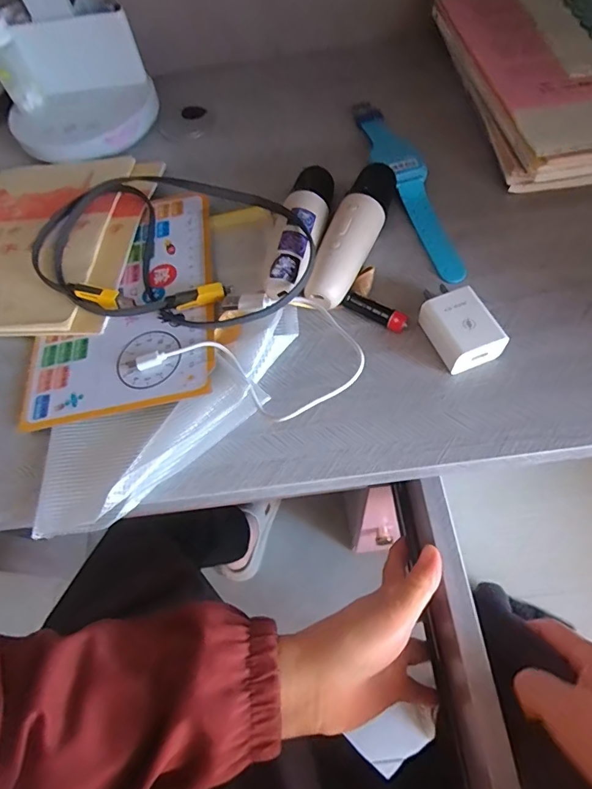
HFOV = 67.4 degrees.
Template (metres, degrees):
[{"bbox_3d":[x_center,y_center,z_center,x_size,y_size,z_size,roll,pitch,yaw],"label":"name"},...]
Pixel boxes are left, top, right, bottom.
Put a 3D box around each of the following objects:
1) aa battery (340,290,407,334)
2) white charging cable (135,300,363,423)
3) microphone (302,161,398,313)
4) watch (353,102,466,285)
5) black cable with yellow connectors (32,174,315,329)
[{"bbox_3d":[0.057,-0.060,0.316,0.048,0.013,0.014,33,70,21],"label":"aa battery"},{"bbox_3d":[-0.027,-0.031,0.296,0.142,0.026,0.083,20,66,16],"label":"white charging cable"},{"bbox_3d":[0.044,-0.123,0.335,0.033,0.030,0.138,20,66,16],"label":"microphone"},{"bbox_3d":[0.092,-0.181,0.368,0.036,0.021,0.212,-14,62,-1],"label":"watch"},{"bbox_3d":[-0.096,-0.114,0.336,0.233,0.034,0.145,27,68,19],"label":"black cable with yellow connectors"}]

